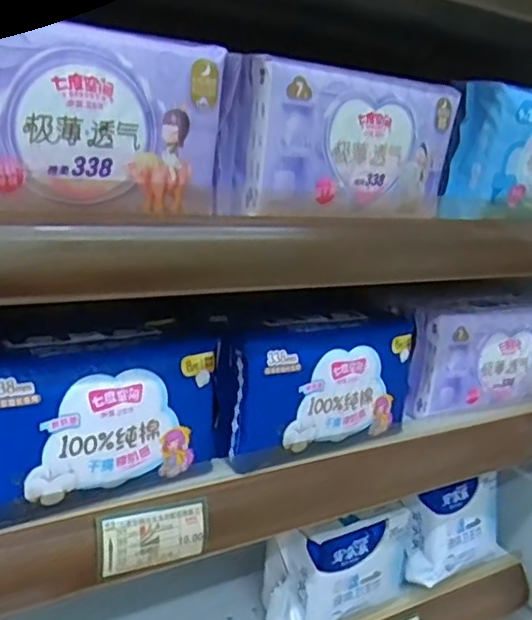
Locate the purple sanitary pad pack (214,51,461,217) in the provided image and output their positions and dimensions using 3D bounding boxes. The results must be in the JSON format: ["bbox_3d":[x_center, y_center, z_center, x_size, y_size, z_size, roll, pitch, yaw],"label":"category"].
[{"bbox_3d":[0.050,-0.100,0.384,0.162,0.079,0.042,-6,19,-37],"label":"purple sanitary pad pack"}]

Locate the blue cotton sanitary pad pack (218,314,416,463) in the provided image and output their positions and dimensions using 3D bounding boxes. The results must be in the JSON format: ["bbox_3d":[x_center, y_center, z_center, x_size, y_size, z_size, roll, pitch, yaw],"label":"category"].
[{"bbox_3d":[0.043,0.047,0.432,0.165,0.077,0.042,-6,19,-36],"label":"blue cotton sanitary pad pack"}]

